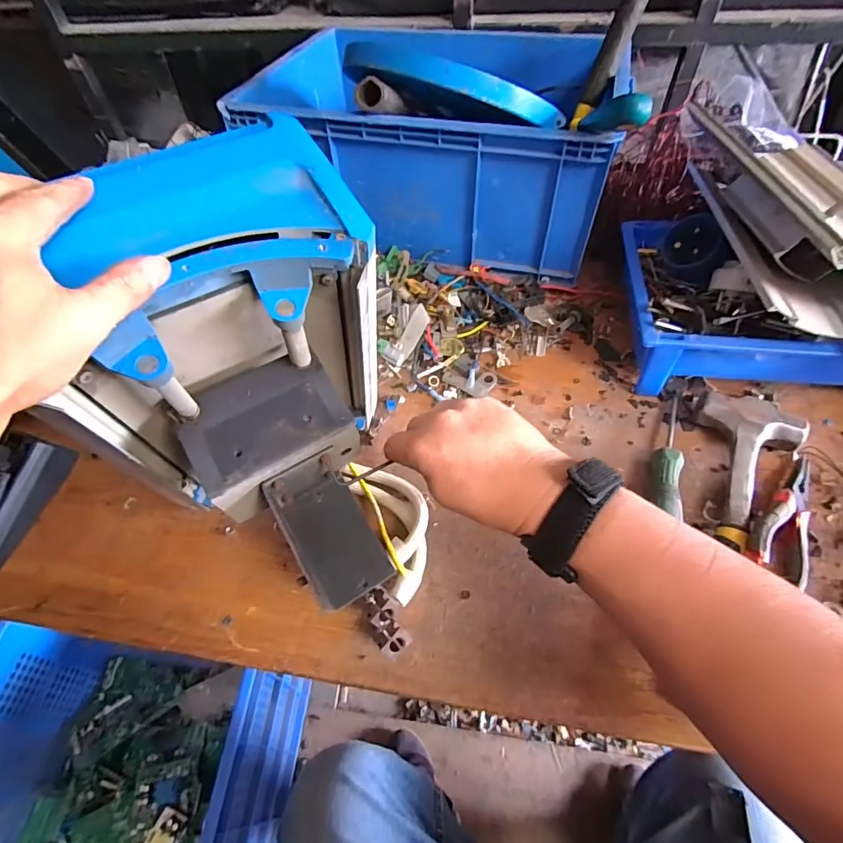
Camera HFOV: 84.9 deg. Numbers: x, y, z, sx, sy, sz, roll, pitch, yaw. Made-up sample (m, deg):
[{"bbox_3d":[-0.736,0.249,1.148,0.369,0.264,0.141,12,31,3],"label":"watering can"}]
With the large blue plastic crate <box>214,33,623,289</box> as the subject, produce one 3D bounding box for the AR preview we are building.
[{"bbox_3d":[0.028,-0.422,0.648,0.460,0.200,0.363,14,55,12],"label":"large blue plastic crate"}]

